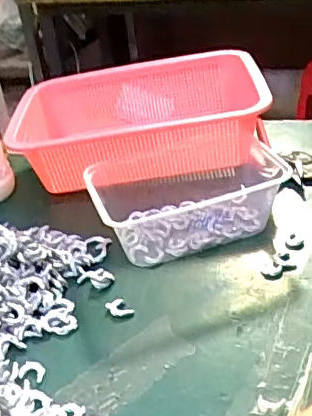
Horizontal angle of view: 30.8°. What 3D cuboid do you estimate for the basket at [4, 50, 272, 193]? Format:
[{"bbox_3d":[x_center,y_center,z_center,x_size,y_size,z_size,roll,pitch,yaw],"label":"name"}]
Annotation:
[{"bbox_3d":[-0.020,-0.094,0.622,0.252,0.081,0.194,0,33,8],"label":"basket"}]

